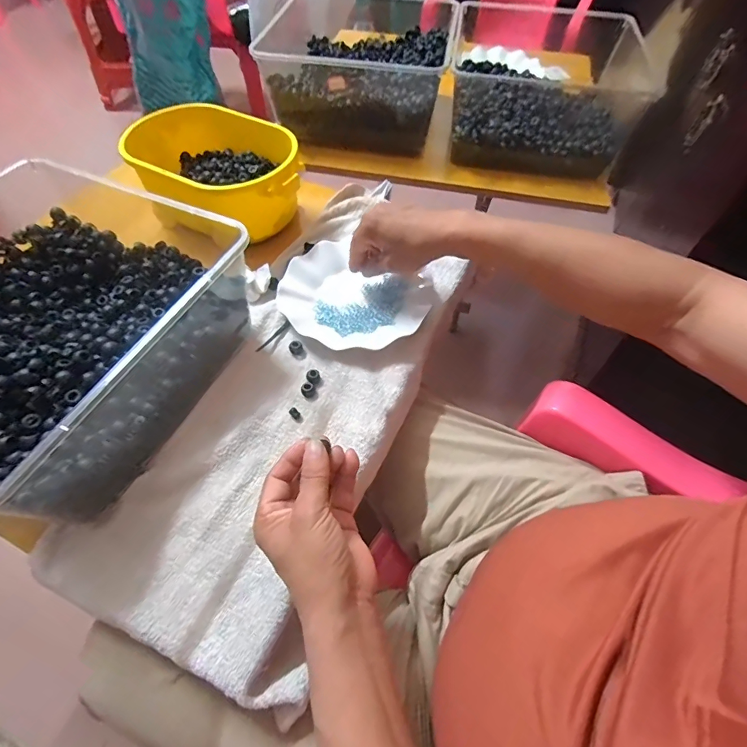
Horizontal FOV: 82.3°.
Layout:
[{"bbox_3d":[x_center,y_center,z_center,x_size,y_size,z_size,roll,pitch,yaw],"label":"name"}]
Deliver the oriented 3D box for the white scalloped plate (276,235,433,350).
[{"bbox_3d":[-0.025,-0.095,0.535,0.181,0.024,0.158,23,58,14],"label":"white scalloped plate"}]

